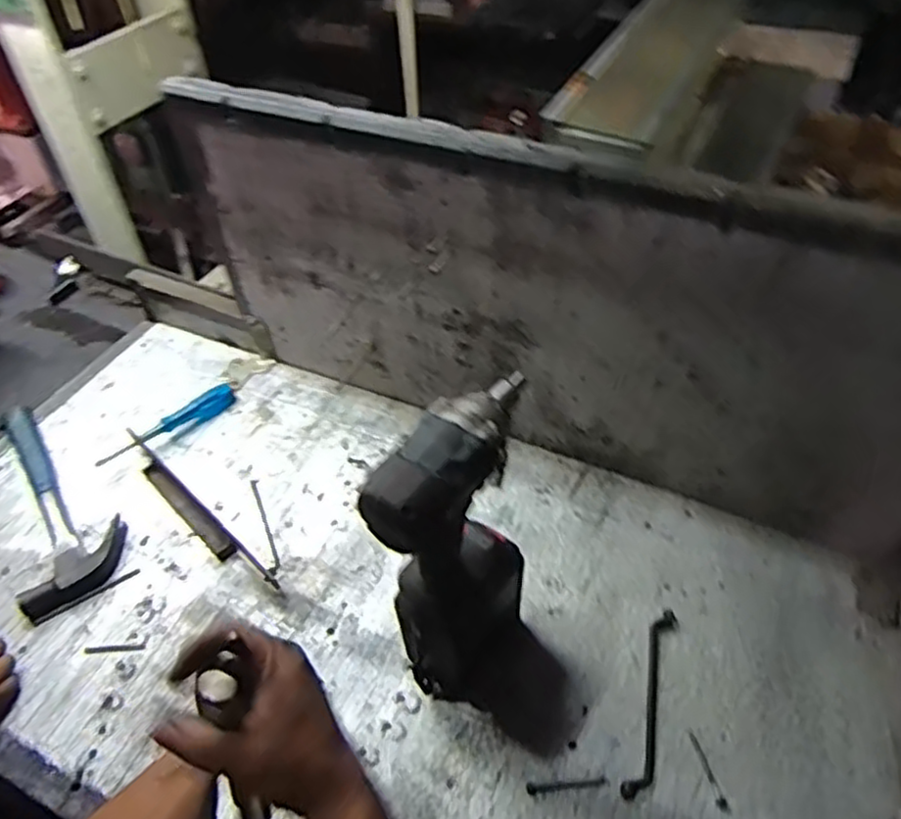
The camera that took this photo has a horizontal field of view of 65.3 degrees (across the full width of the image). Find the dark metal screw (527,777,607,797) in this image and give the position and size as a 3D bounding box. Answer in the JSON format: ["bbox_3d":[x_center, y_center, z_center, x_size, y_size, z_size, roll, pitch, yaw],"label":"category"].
[{"bbox_3d":[0.105,0.340,0.637,0.073,0.004,0.009,-5,47,-3],"label":"dark metal screw"}]

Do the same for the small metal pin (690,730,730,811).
[{"bbox_3d":[0.236,0.329,0.641,0.009,0.004,0.069,-9,47,-6],"label":"small metal pin"}]

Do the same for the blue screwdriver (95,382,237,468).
[{"bbox_3d":[-0.381,0.022,0.955,0.196,0.022,0.033,-36,55,-27],"label":"blue screwdriver"}]

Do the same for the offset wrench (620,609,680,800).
[{"bbox_3d":[0.197,0.282,0.684,0.026,0.015,0.185,15,49,15],"label":"offset wrench"}]

